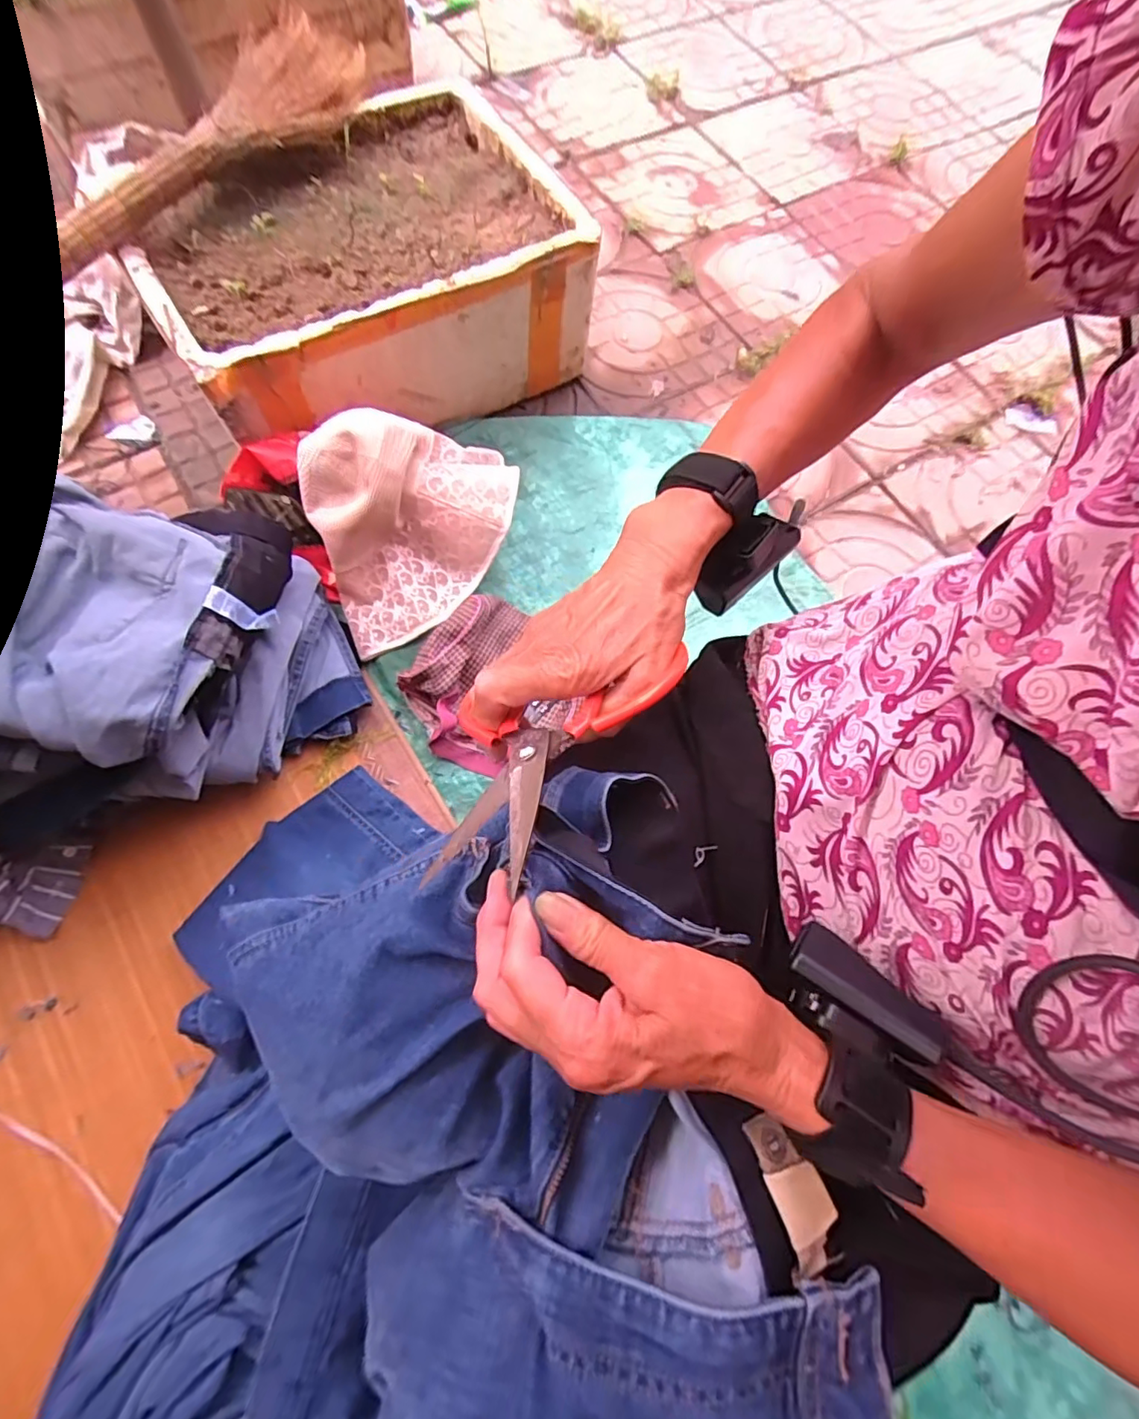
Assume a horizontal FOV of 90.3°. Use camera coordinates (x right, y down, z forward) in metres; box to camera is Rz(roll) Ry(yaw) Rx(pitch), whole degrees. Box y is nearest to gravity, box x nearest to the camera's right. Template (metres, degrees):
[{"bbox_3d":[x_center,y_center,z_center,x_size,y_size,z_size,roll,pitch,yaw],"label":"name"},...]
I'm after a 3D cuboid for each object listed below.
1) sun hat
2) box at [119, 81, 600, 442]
[{"bbox_3d":[-0.181,-0.238,0.707,0.259,0.127,0.250,-18,73,-12],"label":"sun hat"},{"bbox_3d":[-0.299,-0.622,0.833,0.547,0.204,0.408,-30,76,-15],"label":"box"}]

